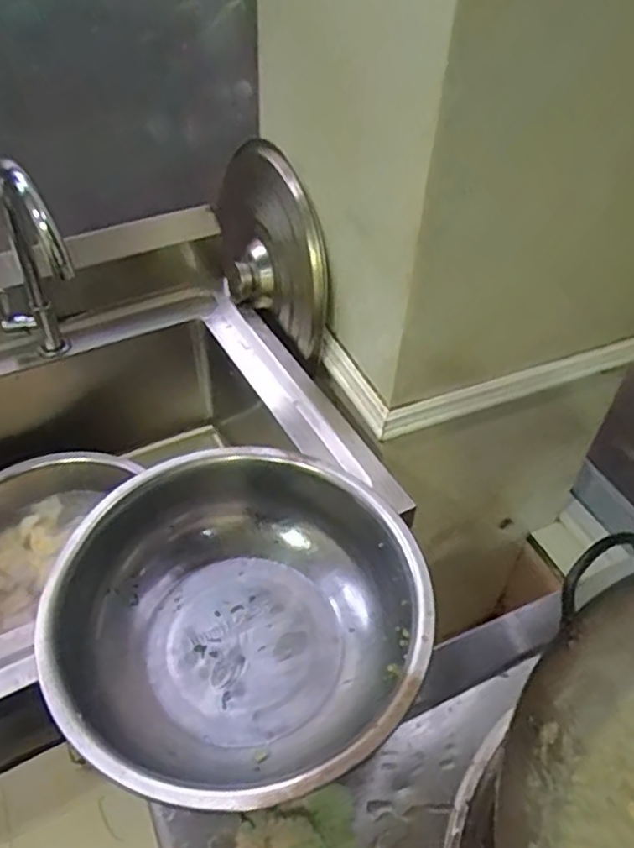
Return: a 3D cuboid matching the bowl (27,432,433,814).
[{"bbox_3d":[-0.073,0.185,0.618,0.323,0.114,0.320,1,46,-1],"label":"bowl"}]

